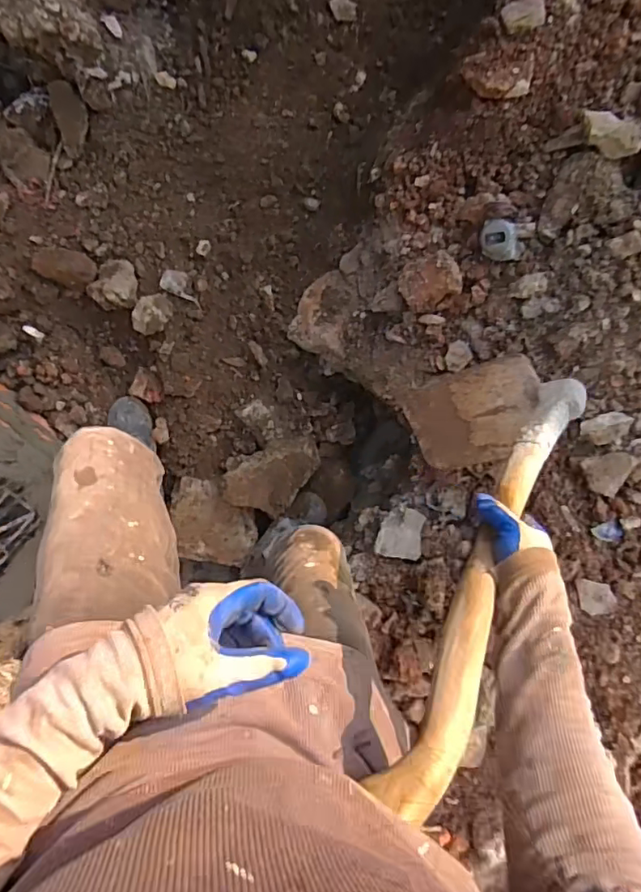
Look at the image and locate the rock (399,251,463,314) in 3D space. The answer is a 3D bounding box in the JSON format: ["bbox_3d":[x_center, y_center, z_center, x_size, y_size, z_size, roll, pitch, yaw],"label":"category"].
[{"bbox_3d":[0.195,-0.288,0.976,0.101,0.059,0.094,0,94,-7],"label":"rock"}]

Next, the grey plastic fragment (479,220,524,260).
[{"bbox_3d":[0.306,-0.346,0.943,0.063,0.041,0.079,-36,97,-3],"label":"grey plastic fragment"}]

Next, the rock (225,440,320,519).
[{"bbox_3d":[-0.095,0.074,1.222,0.209,0.066,0.138,-33,97,-4],"label":"rock"}]

